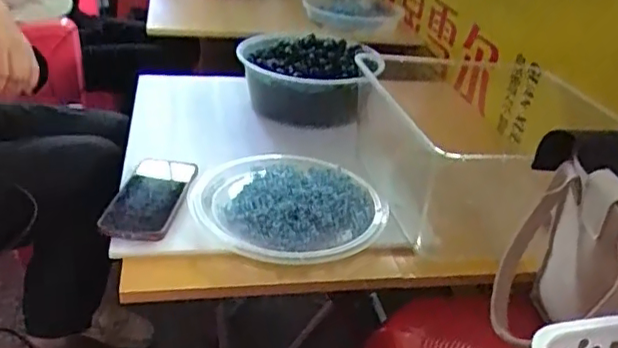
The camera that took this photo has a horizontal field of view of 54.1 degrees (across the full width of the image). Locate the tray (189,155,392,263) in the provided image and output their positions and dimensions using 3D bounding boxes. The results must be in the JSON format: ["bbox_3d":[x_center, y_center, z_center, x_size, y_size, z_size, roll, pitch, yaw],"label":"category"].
[{"bbox_3d":[-0.024,0.032,0.742,0.230,0.037,0.216,5,30,-3],"label":"tray"}]

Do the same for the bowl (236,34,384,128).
[{"bbox_3d":[-0.003,-0.159,0.980,0.215,0.107,0.210,3,27,-2],"label":"bowl"}]

